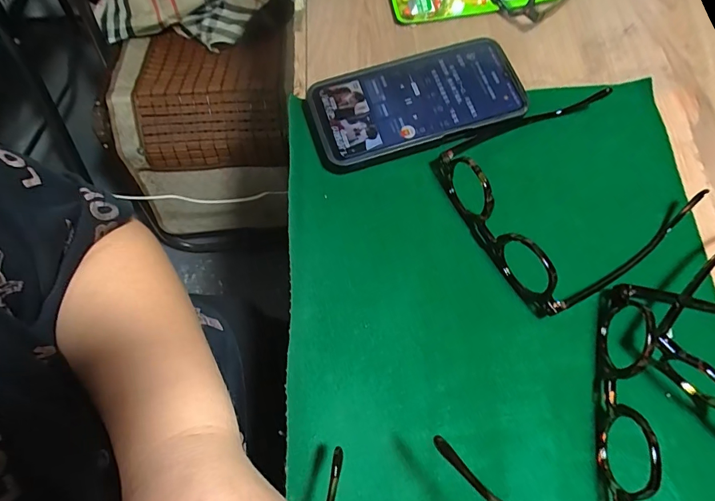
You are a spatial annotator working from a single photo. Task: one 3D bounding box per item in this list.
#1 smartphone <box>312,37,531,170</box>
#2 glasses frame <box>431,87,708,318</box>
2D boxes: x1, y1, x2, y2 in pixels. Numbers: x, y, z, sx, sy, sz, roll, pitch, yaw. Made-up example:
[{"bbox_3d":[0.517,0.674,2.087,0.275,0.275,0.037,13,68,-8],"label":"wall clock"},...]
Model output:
[{"bbox_3d":[0.047,-0.121,0.330,0.166,0.016,0.081,-16,71,-6],"label":"smartphone"},{"bbox_3d":[0.150,-0.046,0.291,0.146,0.035,0.142,-27,72,-9],"label":"glasses frame"}]

